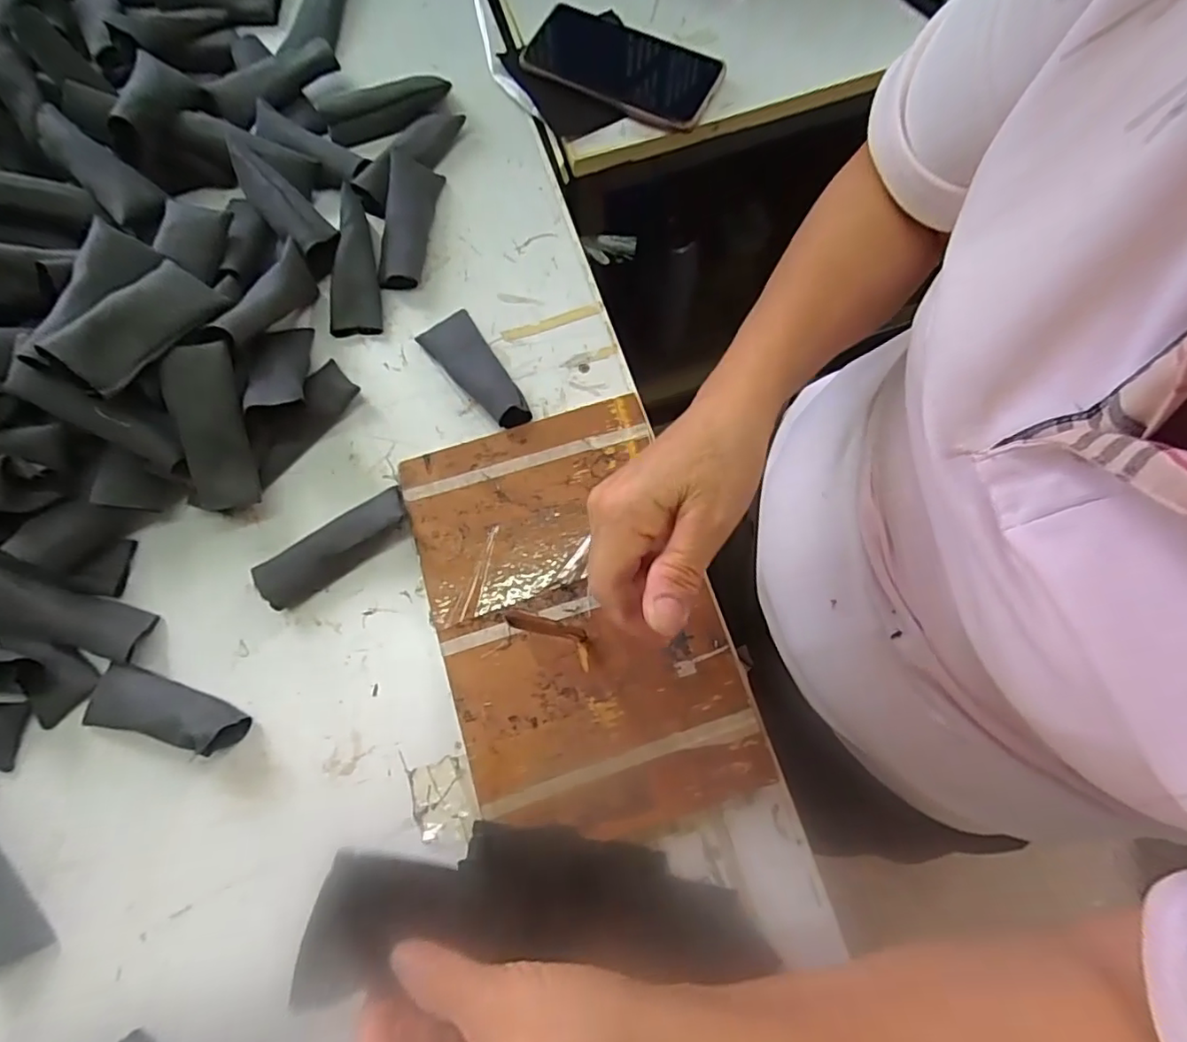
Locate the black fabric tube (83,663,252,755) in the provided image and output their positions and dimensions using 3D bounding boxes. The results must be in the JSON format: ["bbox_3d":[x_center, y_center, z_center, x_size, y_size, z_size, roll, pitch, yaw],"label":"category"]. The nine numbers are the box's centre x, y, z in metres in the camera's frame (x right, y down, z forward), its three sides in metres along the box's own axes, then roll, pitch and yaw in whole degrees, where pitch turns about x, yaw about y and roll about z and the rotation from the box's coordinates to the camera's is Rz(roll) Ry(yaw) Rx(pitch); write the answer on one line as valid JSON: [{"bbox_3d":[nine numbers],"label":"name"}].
[{"bbox_3d":[-0.275,0.118,0.363,0.104,0.032,0.038,10,76,3],"label":"black fabric tube"}]

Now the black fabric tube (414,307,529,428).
[{"bbox_3d":[-0.082,-0.114,0.416,0.040,0.029,0.107,-41,79,-9],"label":"black fabric tube"}]

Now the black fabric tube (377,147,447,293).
[{"bbox_3d":[-0.145,-0.231,0.445,0.033,0.027,0.102,9,76,3],"label":"black fabric tube"}]

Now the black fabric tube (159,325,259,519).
[{"bbox_3d":[-0.252,-0.065,0.380,0.037,0.021,0.114,-3,103,0],"label":"black fabric tube"}]

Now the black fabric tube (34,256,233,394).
[{"bbox_3d":[-0.275,-0.121,0.352,0.024,0.037,0.102,1,46,27],"label":"black fabric tube"}]

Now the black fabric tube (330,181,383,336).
[{"bbox_3d":[-0.181,-0.196,0.436,0.034,0.029,0.107,-1,89,0],"label":"black fabric tube"}]

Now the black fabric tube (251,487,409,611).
[{"bbox_3d":[-0.174,0.017,0.389,0.105,0.029,0.035,-34,78,-8],"label":"black fabric tube"}]

